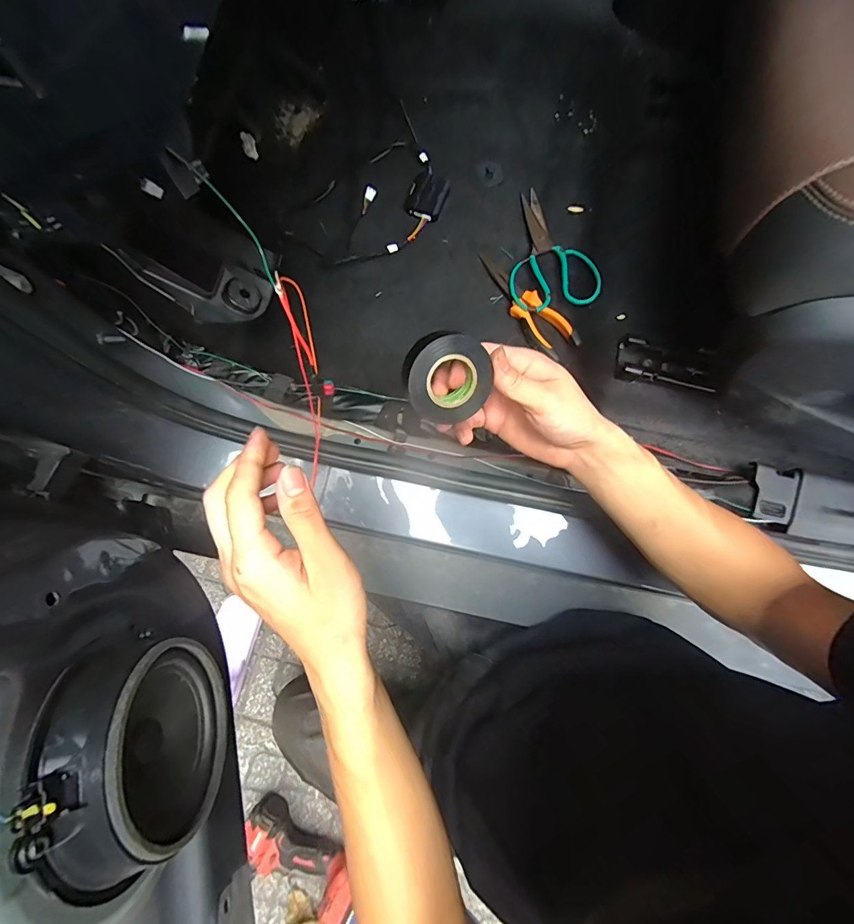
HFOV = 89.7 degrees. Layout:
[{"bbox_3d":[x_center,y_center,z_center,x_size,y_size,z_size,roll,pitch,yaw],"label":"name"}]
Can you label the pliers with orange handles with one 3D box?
[{"bbox_3d":[0.132,-0.218,0.577,0.046,0.018,0.182,-32,78,-6],"label":"pliers with orange handles"}]

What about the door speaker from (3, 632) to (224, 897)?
[{"bbox_3d":[-0.183,0.183,0.275,0.049,0.133,0.138,-13,77,-2],"label":"door speaker"}]

